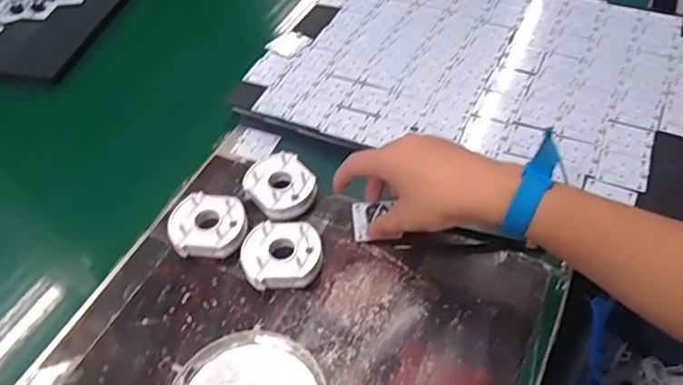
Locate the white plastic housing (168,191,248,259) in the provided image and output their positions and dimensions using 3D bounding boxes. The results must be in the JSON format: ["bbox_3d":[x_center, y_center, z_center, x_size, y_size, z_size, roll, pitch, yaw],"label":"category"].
[{"bbox_3d":[-0.126,0.032,0.536,0.070,0.035,0.066,-5,51,1],"label":"white plastic housing"}]

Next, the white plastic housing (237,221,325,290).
[{"bbox_3d":[-0.053,0.059,0.507,0.072,0.033,0.060,-8,51,-1],"label":"white plastic housing"}]

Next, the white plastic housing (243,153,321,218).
[{"bbox_3d":[-0.059,-0.003,0.556,0.060,0.038,0.064,-2,52,2],"label":"white plastic housing"}]

